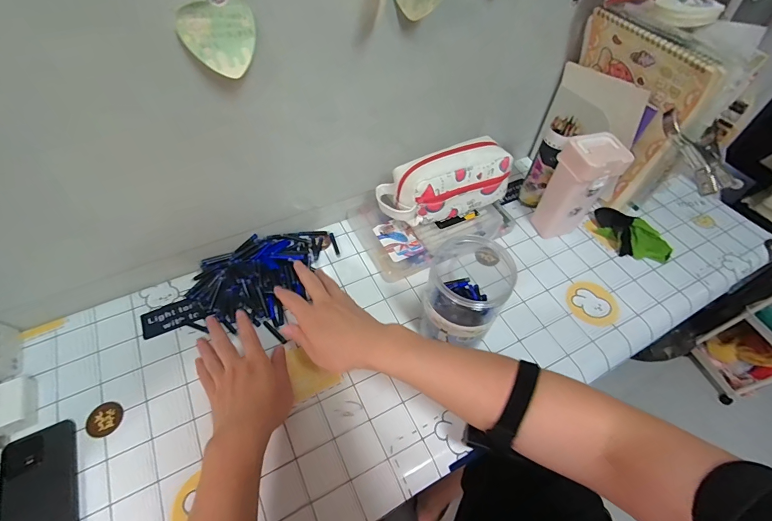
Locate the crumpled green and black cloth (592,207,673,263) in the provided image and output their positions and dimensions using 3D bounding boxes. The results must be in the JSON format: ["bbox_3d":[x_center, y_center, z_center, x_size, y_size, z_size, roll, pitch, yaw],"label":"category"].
[{"bbox_3d":[0.430,-0.044,0.642,0.074,0.035,0.138,-38,65,-26],"label":"crumpled green and black cloth"}]

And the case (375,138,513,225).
[{"bbox_3d":[0.092,-0.128,0.573,0.209,0.089,0.092,-19,55,-13],"label":"case"}]

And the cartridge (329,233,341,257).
[{"bbox_3d":[-0.086,-0.027,0.615,0.010,0.004,0.050,-13,57,-13],"label":"cartridge"}]

